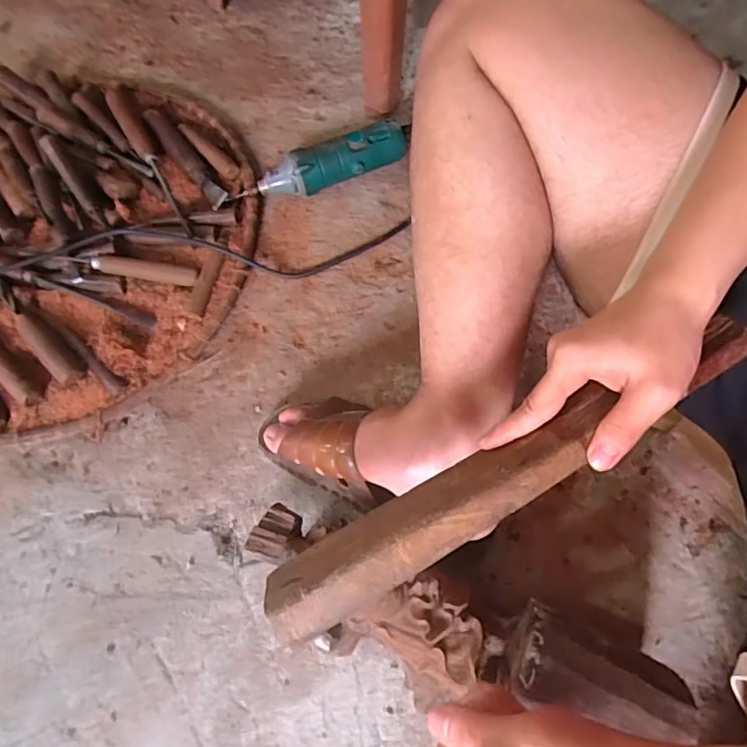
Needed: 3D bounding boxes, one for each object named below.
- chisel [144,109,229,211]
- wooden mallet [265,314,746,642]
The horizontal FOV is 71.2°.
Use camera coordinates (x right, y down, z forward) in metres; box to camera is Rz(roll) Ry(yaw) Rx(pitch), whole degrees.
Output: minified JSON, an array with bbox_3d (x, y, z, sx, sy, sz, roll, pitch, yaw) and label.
[{"bbox_3d":[-0.229,-0.265,0.640,0.025,0.023,0.137,-40,95,-14],"label":"chisel"},{"bbox_3d":[0.087,0.063,0.333,0.344,0.029,0.048,-30,69,-1],"label":"wooden mallet"}]

